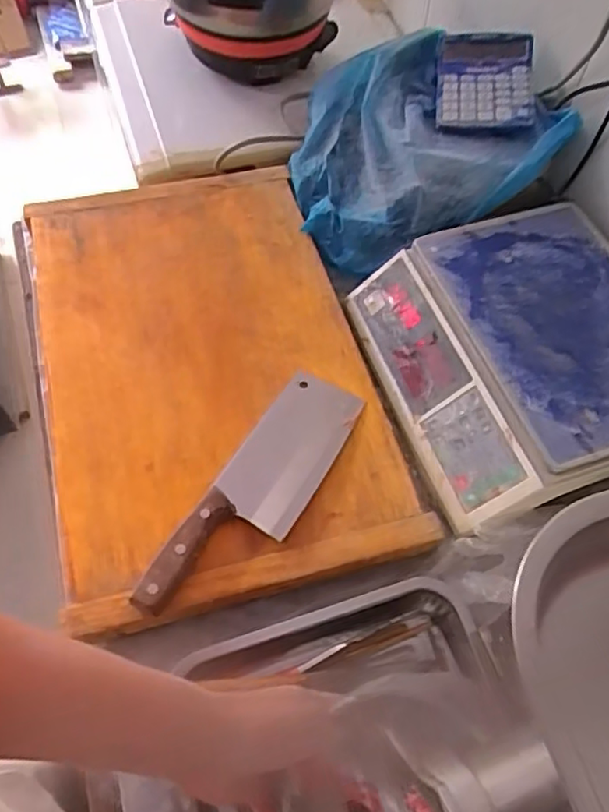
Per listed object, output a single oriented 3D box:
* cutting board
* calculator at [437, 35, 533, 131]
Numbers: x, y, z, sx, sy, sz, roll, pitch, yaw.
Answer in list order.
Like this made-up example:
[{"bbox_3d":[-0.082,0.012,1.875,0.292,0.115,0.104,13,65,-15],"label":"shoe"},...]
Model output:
[{"bbox_3d":[-0.121,-0.067,0.717,0.357,0.031,0.579,-14,60,-11],"label":"cutting board"},{"bbox_3d":[0.229,-0.413,0.779,0.116,0.016,0.144,4,72,11],"label":"calculator"}]

